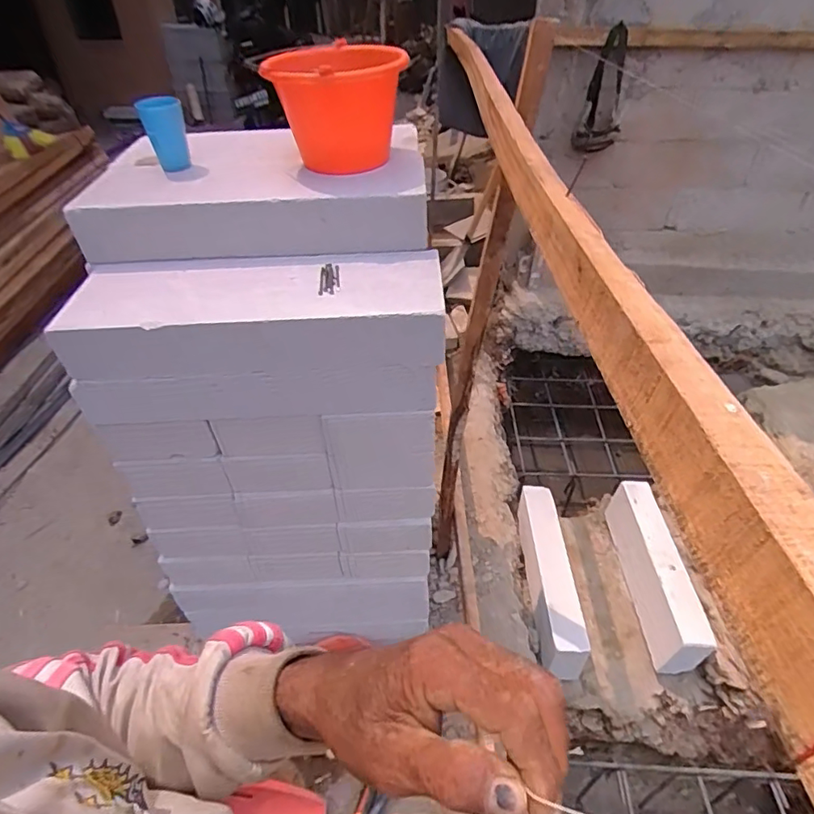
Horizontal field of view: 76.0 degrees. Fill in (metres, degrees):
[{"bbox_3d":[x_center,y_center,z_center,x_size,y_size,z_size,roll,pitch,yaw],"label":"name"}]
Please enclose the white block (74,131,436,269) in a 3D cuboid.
[{"bbox_3d":[-0.263,-0.414,0.991,0.573,0.125,0.361,-1,41,-2],"label":"white block"}]

